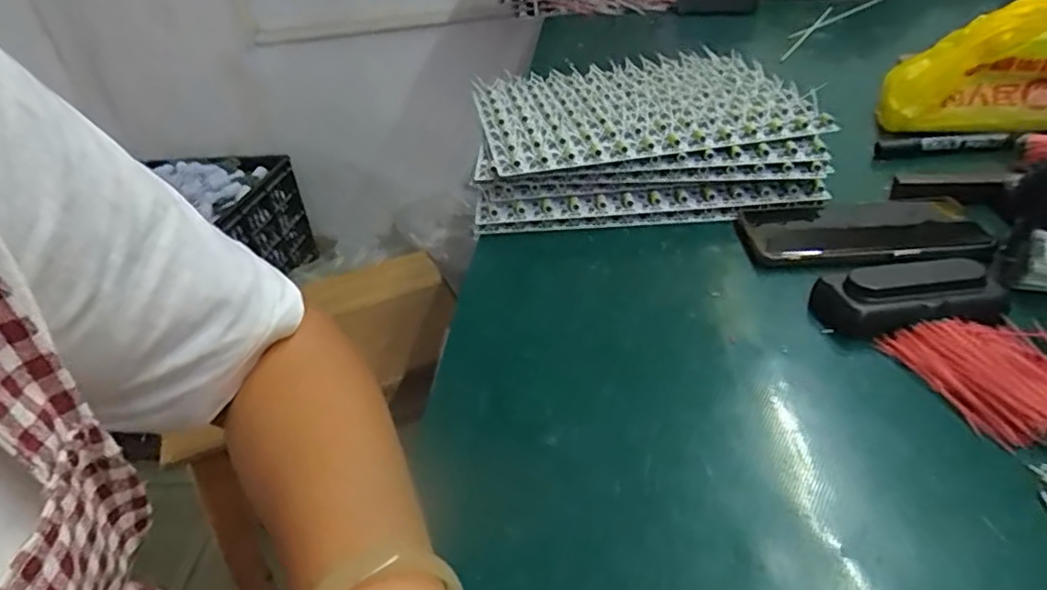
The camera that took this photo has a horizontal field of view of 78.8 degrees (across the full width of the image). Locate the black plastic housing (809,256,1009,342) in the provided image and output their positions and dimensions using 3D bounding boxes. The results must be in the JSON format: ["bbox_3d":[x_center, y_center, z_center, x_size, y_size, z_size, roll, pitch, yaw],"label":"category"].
[{"bbox_3d":[0.239,0.000,0.395,0.104,0.026,0.046,-2,35,8],"label":"black plastic housing"}]

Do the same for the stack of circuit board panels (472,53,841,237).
[{"bbox_3d":[0.108,-0.163,0.640,0.309,0.061,0.296,-6,34,2],"label":"stack of circuit board panels"}]

